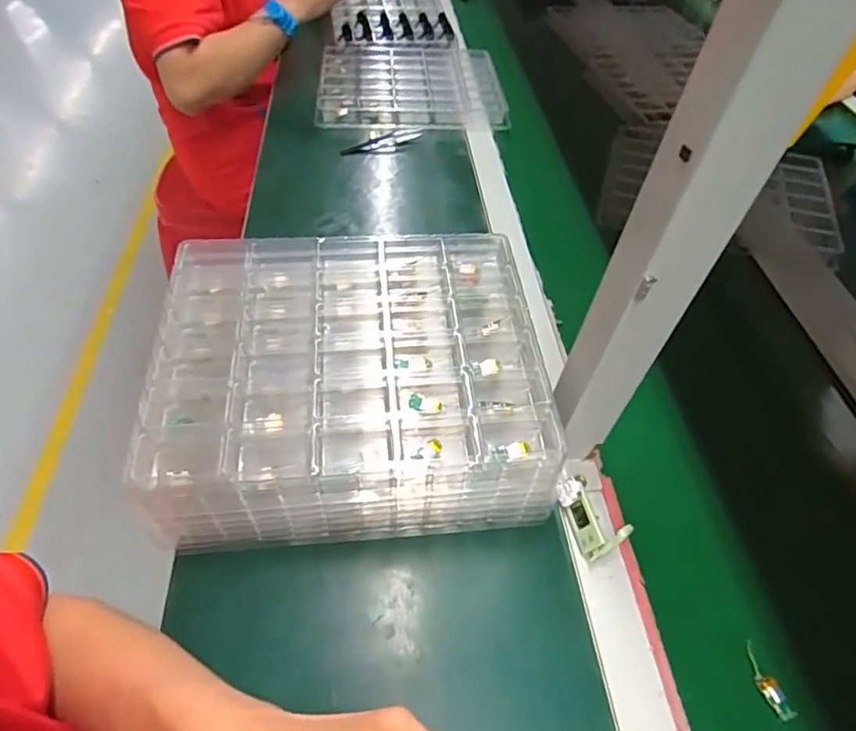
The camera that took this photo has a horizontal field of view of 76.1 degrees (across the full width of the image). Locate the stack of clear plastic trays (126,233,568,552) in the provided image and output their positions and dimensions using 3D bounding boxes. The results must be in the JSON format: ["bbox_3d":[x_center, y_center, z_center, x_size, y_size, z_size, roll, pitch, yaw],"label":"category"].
[{"bbox_3d":[-0.064,0.012,0.467,0.298,0.100,0.247,-4,51,-6],"label":"stack of clear plastic trays"}]

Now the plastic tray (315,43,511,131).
[{"bbox_3d":[-0.029,-0.471,0.918,0.299,0.028,0.275,-1,51,-4],"label":"plastic tray"}]

